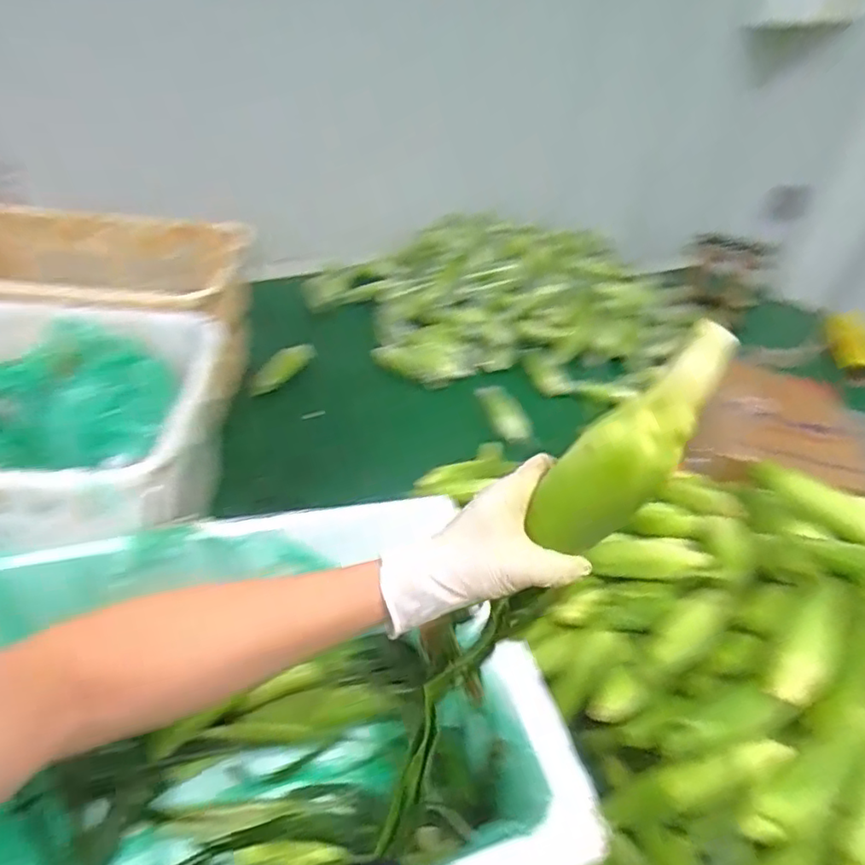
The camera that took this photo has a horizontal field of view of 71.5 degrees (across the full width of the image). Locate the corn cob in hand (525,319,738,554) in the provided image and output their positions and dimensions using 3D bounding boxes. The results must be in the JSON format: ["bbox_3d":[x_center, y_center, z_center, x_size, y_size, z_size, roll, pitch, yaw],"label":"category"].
[{"bbox_3d":[0.125,0.004,0.376,0.049,0.162,0.047,22,26,-30],"label":"corn cob in hand"}]

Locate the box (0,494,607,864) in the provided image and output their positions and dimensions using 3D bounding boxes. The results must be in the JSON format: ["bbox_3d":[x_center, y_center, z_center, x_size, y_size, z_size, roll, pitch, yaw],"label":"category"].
[{"bbox_3d":[-0.209,0.361,0.655,0.575,0.304,0.458,-7,37,-18],"label":"box"}]

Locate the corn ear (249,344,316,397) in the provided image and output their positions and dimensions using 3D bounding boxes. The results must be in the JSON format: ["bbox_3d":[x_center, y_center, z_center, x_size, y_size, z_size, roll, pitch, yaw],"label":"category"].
[{"bbox_3d":[-0.392,-0.171,1.570,0.064,0.069,0.251,16,36,14],"label":"corn ear"}]

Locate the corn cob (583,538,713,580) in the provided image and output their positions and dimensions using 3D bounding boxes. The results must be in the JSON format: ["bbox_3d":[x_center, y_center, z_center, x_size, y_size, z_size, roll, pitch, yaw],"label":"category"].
[{"bbox_3d":[0.357,0.204,0.993,0.183,0.050,0.057,-4,30,22],"label":"corn cob"}]

